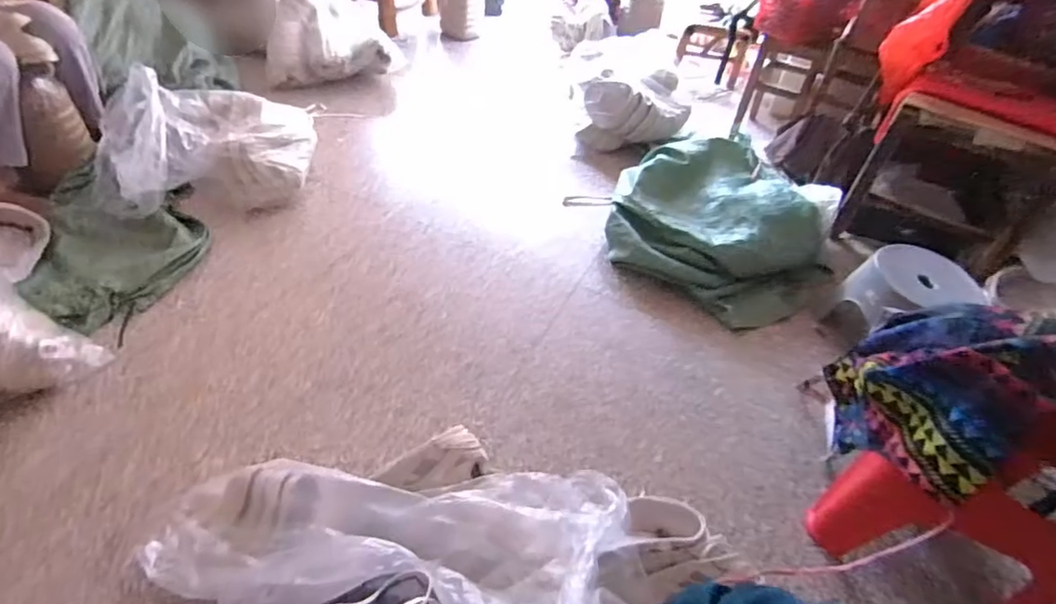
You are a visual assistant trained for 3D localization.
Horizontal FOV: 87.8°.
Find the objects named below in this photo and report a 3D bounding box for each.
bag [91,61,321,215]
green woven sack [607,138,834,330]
[{"bbox_3d":[-0.915,-0.445,1.578,0.559,0.272,0.369,-10,47,-17],"label":"bag"},{"bbox_3d":[0.562,-0.230,1.596,0.589,0.209,0.538,35,51,25],"label":"green woven sack"}]

